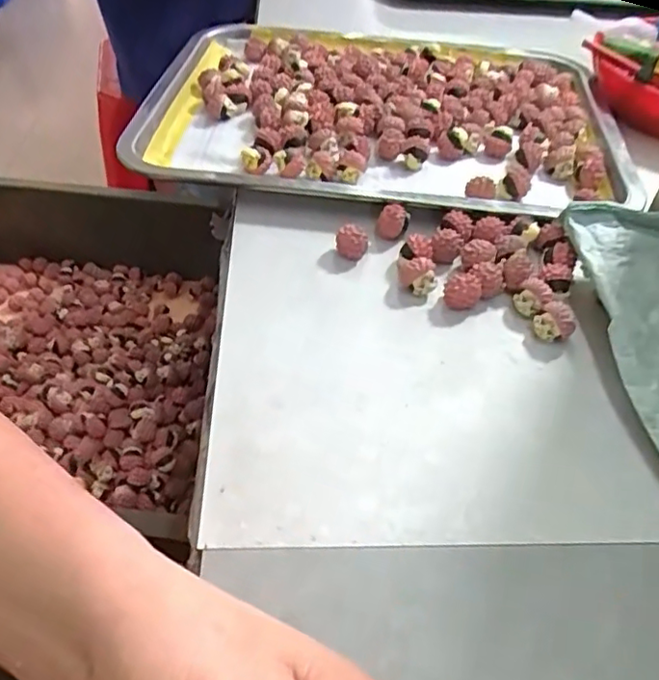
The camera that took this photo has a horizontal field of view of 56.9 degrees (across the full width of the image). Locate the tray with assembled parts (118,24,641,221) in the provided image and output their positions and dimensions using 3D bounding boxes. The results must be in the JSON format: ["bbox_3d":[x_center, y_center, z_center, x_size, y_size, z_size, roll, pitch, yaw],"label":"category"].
[{"bbox_3d":[0.046,-0.189,0.488,0.351,0.030,0.276,8,47,7],"label":"tray with assembled parts"}]

